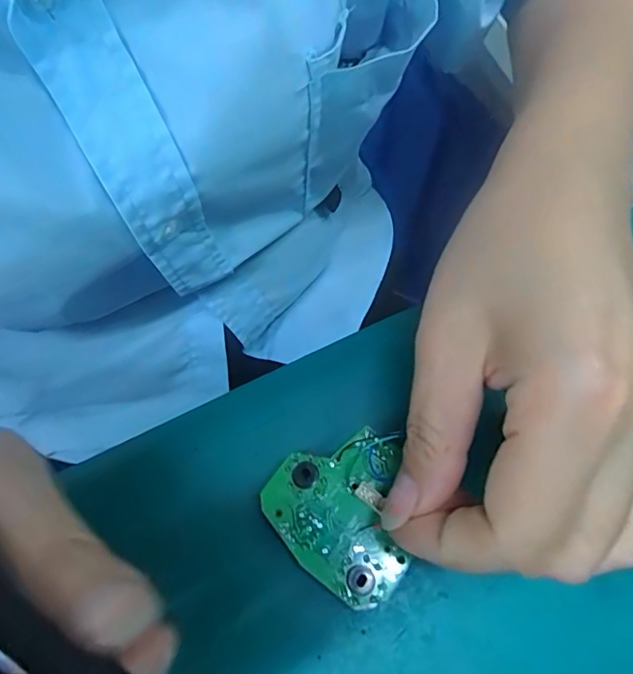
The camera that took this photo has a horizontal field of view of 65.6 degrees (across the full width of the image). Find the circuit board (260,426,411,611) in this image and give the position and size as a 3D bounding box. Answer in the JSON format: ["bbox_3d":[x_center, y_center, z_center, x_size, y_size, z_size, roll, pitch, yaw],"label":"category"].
[{"bbox_3d":[0.011,0.064,0.173,0.051,0.005,0.053,-19,70,-8],"label":"circuit board"}]

